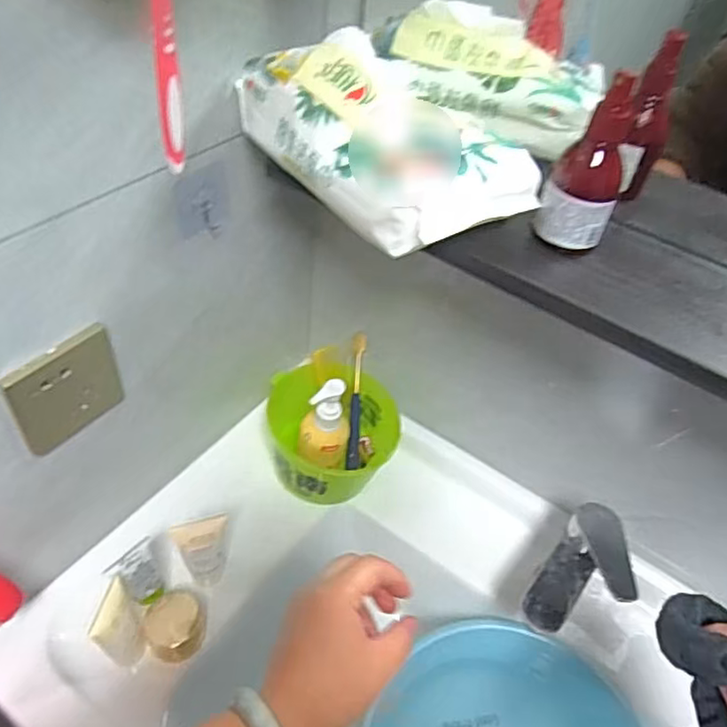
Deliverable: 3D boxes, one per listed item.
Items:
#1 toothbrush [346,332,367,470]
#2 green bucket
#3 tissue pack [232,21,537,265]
[{"bbox_3d":[-0.008,0.043,0.709,0.016,0.022,0.155,4,86,-4],"label":"toothbrush"},{"bbox_3d":[-0.035,0.081,0.691,0.143,0.095,0.120,4,45,-3],"label":"green bucket"},{"bbox_3d":[0.009,-0.169,0.431,0.117,0.072,0.219,-26,54,-29],"label":"tissue pack"}]

